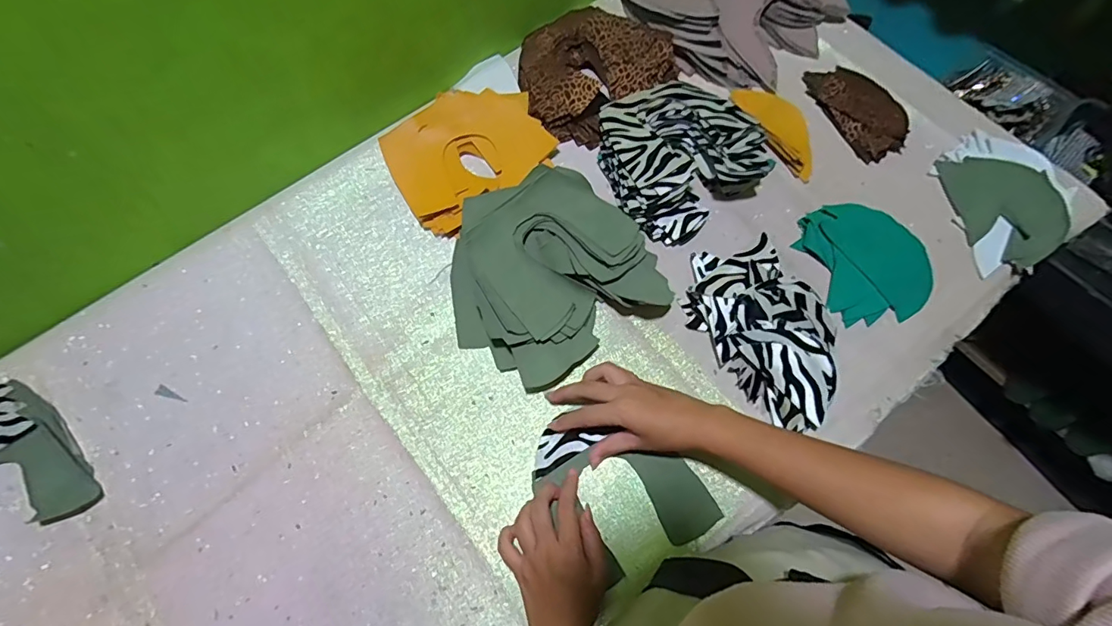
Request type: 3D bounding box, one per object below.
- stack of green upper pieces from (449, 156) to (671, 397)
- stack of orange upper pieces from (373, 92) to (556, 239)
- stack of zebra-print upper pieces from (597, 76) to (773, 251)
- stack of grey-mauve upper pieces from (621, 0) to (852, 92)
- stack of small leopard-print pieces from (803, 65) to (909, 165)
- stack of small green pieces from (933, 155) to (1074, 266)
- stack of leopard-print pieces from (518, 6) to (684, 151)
[{"bbox_3d":[-0.008,-0.047,0.517,0.212,0.063,0.195,-34,73,-10],"label":"stack of green upper pieces"},{"bbox_3d":[-0.105,-0.193,0.584,0.188,0.034,0.146,-40,74,-12],"label":"stack of orange upper pieces"},{"bbox_3d":[0.136,-0.187,0.561,0.178,0.057,0.177,-34,73,-10],"label":"stack of zebra-print upper pieces"},{"bbox_3d":[0.214,-0.415,0.638,0.269,0.065,0.195,42,75,15],"label":"stack of grey-mauve upper pieces"},{"bbox_3d":[0.377,-0.255,0.605,0.077,0.018,0.141,-24,70,-9],"label":"stack of small leopard-print pieces"},{"bbox_3d":[0.503,-0.121,0.545,0.093,0.013,0.135,-15,76,17],"label":"stack of small green pieces"},{"bbox_3d":[0.040,-0.313,0.625,0.160,0.034,0.190,41,76,14],"label":"stack of leopard-print pieces"}]

